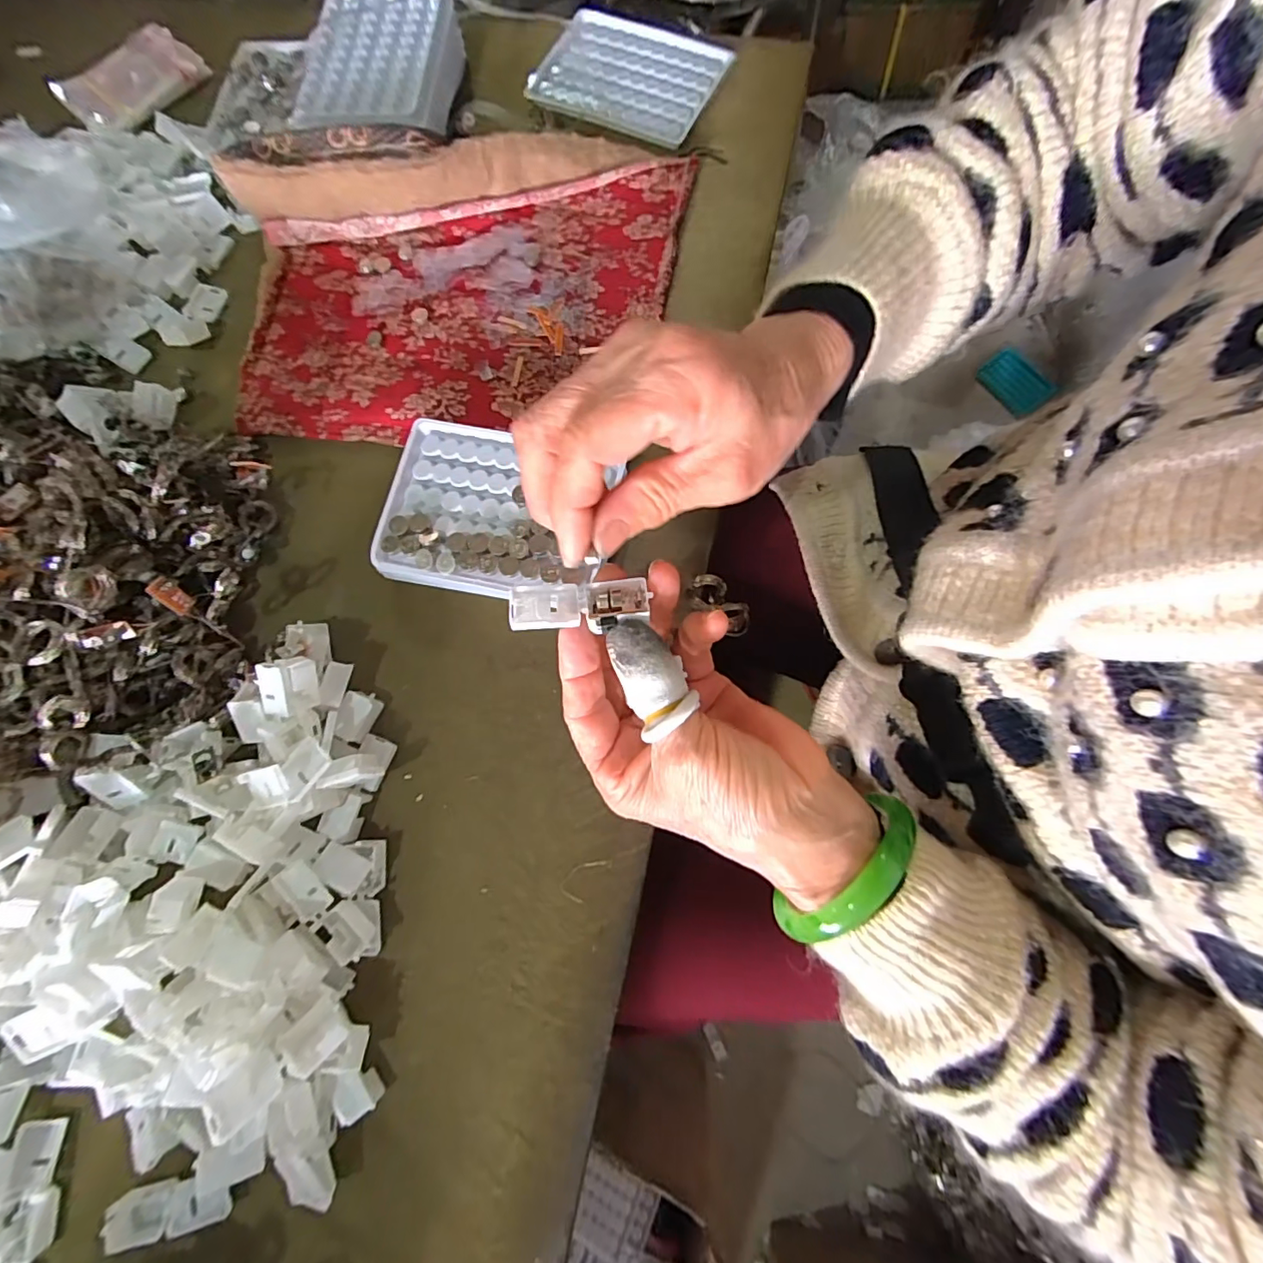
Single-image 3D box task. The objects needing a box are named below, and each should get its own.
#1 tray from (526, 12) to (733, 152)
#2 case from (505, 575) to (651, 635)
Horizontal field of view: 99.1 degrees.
[{"bbox_3d":[-0.003,-0.411,0.398,0.131,0.008,0.095,24,79,9],"label":"tray"},{"bbox_3d":[-0.021,-0.012,0.214,0.054,0.009,0.020,-7,77,-8],"label":"case"}]

